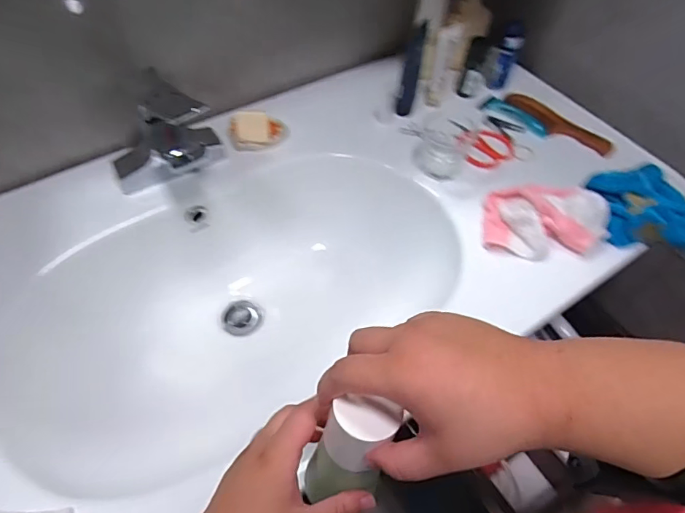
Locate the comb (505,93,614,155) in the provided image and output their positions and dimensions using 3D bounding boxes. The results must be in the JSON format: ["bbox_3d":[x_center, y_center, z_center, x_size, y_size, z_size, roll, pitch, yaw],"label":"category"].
[{"bbox_3d":[0.326,-0.202,0.726,0.040,0.017,0.174,-36,62,-27],"label":"comb"}]

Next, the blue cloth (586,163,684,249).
[{"bbox_3d":[0.383,-0.063,0.598,0.110,0.052,0.123,2,52,-1],"label":"blue cloth"}]

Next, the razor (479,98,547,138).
[{"bbox_3d":[0.272,-0.219,0.740,0.113,0.011,0.033,39,60,24],"label":"razor"}]

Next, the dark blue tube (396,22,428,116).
[{"bbox_3d":[0.102,-0.271,0.695,0.026,0.125,0.038,13,52,7],"label":"dark blue tube"}]

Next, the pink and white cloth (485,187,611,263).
[{"bbox_3d":[0.260,-0.049,0.600,0.148,0.037,0.105,5,52,2],"label":"pink and white cloth"}]

